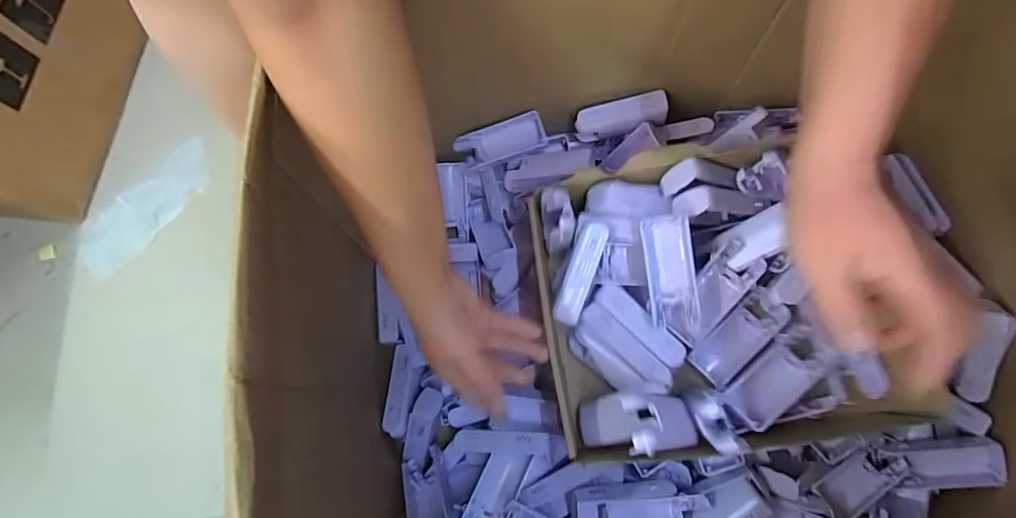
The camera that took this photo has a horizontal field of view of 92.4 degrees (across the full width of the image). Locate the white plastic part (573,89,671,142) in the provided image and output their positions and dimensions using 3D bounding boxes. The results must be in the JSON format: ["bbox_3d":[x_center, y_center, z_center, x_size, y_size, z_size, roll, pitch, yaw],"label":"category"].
[{"bbox_3d":[0.135,-0.169,0.586,0.107,0.033,0.033,-12,74,15],"label":"white plastic part"}]

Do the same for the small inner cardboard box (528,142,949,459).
[{"bbox_3d":[0.194,0.034,0.488,0.312,0.119,0.285,-9,74,-1],"label":"small inner cardboard box"}]

